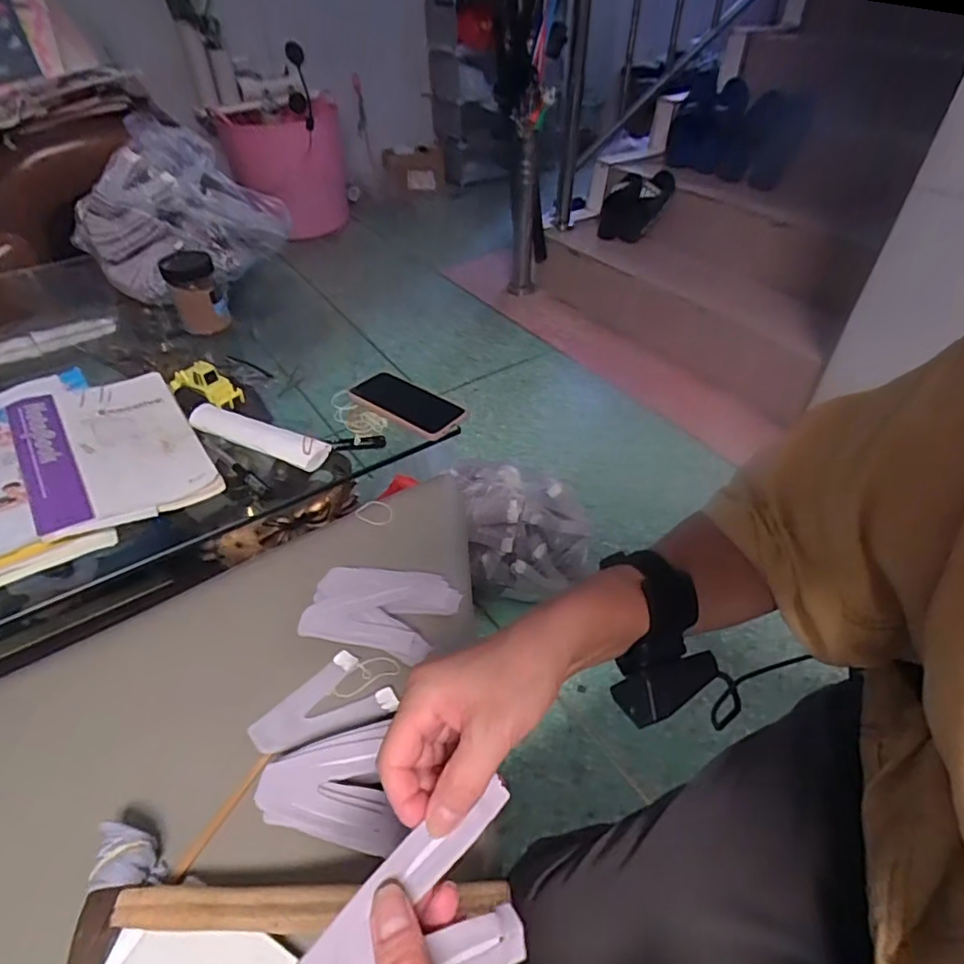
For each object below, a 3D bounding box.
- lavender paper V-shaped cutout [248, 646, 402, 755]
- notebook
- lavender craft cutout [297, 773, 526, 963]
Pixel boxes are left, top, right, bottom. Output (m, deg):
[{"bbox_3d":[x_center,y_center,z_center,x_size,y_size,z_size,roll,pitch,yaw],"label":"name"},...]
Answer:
[{"bbox_3d":[-0.144,0.209,0.518,0.078,0.009,0.109,33,53,30],"label":"lavender paper V-shaped cutout"},{"bbox_3d":[-0.448,-0.046,0.692,0.175,0.011,0.273,-20,49,-32],"label":"notebook"},{"bbox_3d":[-0.030,0.193,0.258,0.110,0.012,0.071,-2,61,-31],"label":"lavender craft cutout"}]

